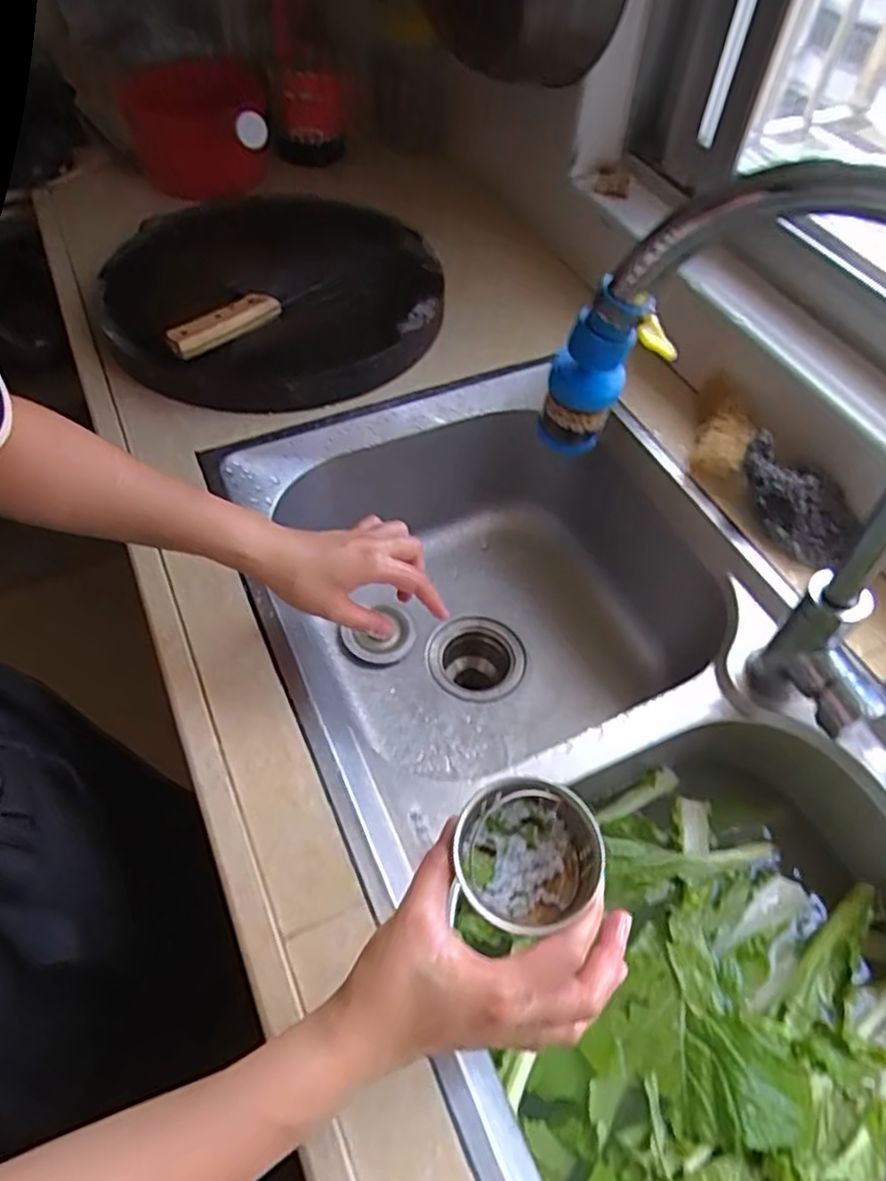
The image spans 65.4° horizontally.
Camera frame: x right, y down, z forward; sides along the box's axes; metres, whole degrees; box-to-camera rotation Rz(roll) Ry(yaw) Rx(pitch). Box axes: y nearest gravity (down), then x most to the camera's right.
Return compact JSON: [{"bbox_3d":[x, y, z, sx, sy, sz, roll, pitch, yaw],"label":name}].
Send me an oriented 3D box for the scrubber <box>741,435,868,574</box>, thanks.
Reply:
[{"bbox_3d":[0.321,-0.078,0.627,0.064,0.061,0.133,-24,59,-16],"label":"scrubber"}]

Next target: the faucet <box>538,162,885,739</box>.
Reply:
[{"bbox_3d":[0.211,-0.050,0.427,0.317,0.359,0.073,24,58,15],"label":"faucet"}]

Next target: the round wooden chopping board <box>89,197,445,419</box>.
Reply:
[{"bbox_3d":[-0.191,-0.341,0.795,0.374,0.067,0.355,-3,56,-3],"label":"round wooden chopping board"}]

